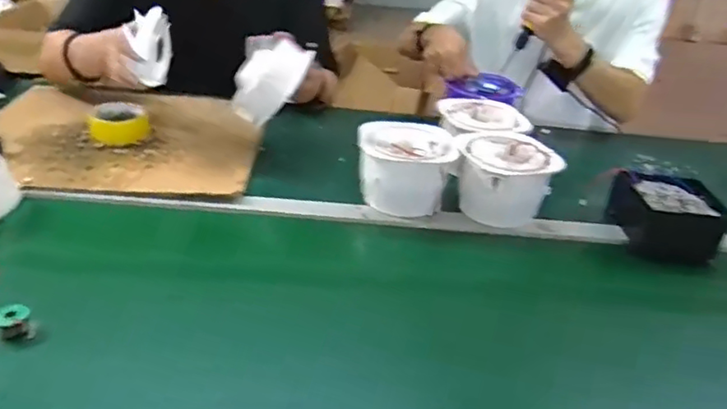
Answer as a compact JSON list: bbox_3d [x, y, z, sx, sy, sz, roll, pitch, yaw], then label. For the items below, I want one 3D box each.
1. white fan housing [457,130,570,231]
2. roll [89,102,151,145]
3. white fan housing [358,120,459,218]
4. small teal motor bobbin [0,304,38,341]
[{"bbox_3d":[0.210,-0.034,0.910,0.149,0.104,0.131,24,35,27],"label":"white fan housing"},{"bbox_3d":[-0.421,-0.140,1.041,0.098,0.040,0.097,-7,33,-21],"label":"roll"},{"bbox_3d":[0.061,-0.054,0.924,0.141,0.106,0.109,3,31,-6],"label":"white fan housing"},{"bbox_3d":[-0.363,0.123,0.627,0.036,0.035,0.030,-14,36,-31],"label":"small teal motor bobbin"}]

